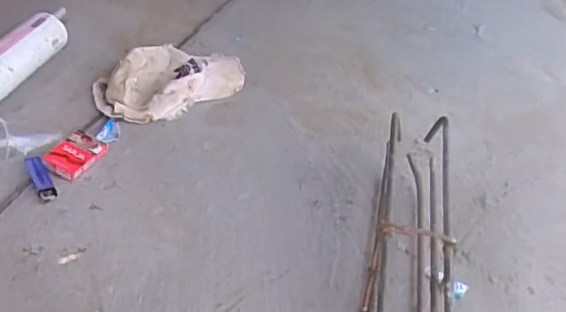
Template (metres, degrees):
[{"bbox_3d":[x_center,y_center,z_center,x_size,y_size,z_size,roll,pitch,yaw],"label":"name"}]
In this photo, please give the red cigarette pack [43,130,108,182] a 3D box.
[{"bbox_3d":[-0.320,0.000,0.878,0.063,0.020,0.092,28,47,4],"label":"red cigarette pack"}]

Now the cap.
[{"bbox_3d":[-0.211,-0.149,1.065,0.296,0.058,0.181,-28,49,-37],"label":"cap"}]

